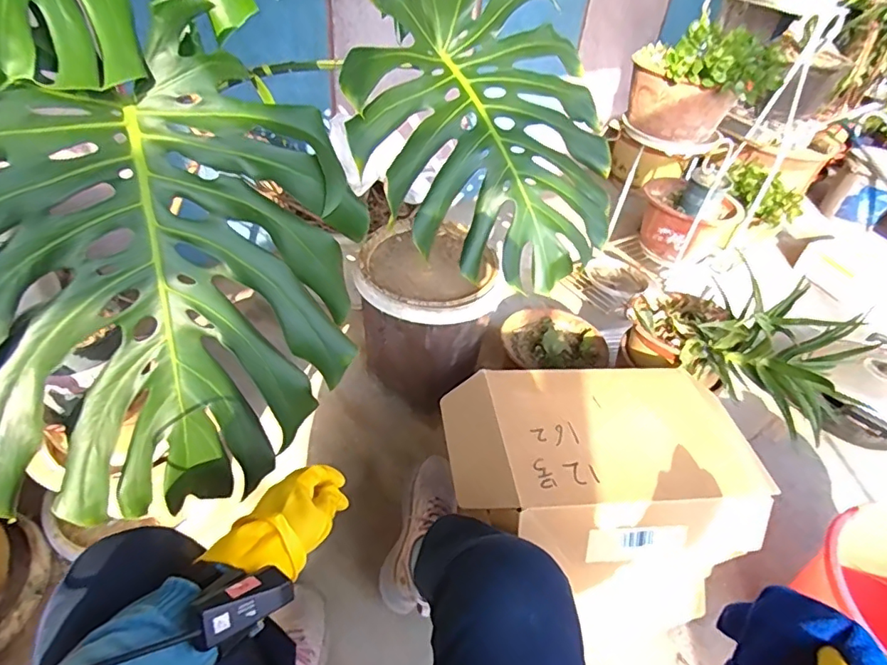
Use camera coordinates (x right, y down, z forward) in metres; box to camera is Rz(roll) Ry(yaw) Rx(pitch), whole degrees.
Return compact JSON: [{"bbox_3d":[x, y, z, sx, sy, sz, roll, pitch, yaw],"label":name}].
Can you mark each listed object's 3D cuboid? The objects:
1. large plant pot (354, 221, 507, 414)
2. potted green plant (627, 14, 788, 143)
[{"bbox_3d":[-0.041,-0.024,1.139,0.262,0.313,0.257,4,40,-3],"label":"large plant pot"},{"bbox_3d":[0.556,-0.552,1.166,0.269,0.201,0.250,13,40,7],"label":"potted green plant"}]

